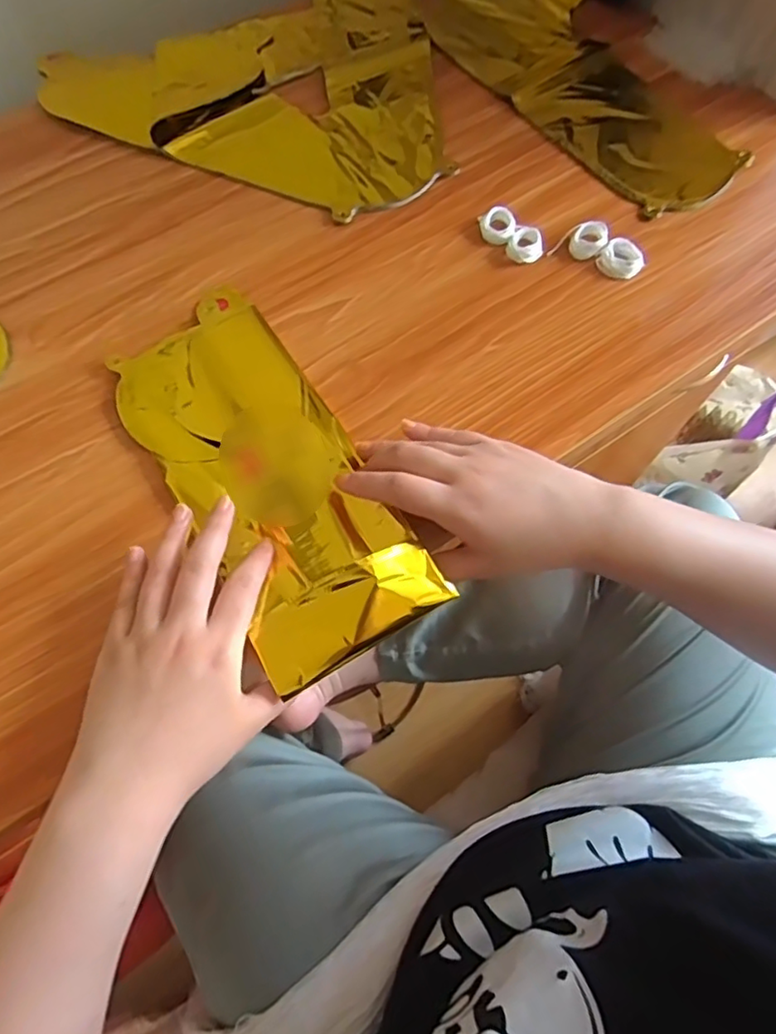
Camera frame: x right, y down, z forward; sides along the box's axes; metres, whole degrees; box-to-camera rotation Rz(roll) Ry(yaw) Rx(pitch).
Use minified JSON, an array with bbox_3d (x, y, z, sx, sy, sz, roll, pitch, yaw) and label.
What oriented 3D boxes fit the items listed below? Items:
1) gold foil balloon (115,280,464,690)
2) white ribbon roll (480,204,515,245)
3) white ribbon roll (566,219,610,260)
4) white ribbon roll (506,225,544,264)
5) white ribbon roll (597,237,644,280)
[{"bbox_3d":[-0.083,-0.033,0.404,0.119,0.023,0.279,-30,69,-13],"label":"gold foil balloon"},{"bbox_3d":[0.090,-0.239,0.493,0.028,0.009,0.032,11,68,3],"label":"white ribbon roll"},{"bbox_3d":[0.161,-0.223,0.487,0.028,0.014,0.029,1,68,-1],"label":"white ribbon roll"},{"bbox_3d":[0.110,-0.219,0.487,0.028,0.009,0.032,-10,69,-5],"label":"white ribbon roll"},{"bbox_3d":[0.184,-0.205,0.479,0.029,0.011,0.033,-39,74,-15],"label":"white ribbon roll"}]

